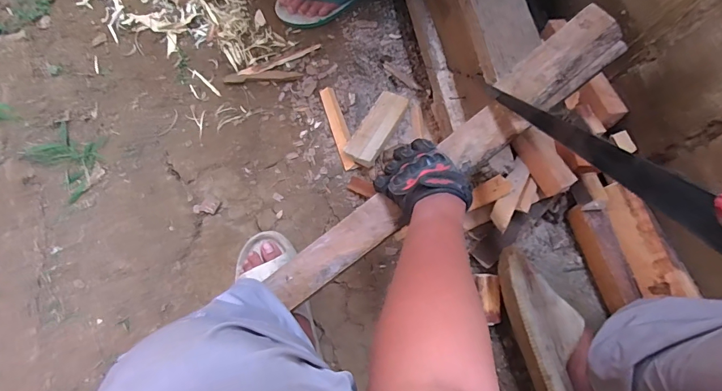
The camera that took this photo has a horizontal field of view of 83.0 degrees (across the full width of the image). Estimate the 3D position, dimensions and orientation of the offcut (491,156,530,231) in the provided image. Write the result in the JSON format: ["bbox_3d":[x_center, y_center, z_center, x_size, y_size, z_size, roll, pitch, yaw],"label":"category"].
[{"bbox_3d":[0.262,-0.003,0.709,0.036,0.013,0.138,34,67,-2],"label":"offcut"}]

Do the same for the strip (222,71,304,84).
[{"bbox_3d":[-0.203,-0.245,0.842,0.158,0.007,0.022,-2,75,0],"label":"strip"}]

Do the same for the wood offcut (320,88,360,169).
[{"bbox_3d":[-0.043,-0.135,0.807,0.030,0.017,0.180,-18,76,-4],"label":"wood offcut"}]

